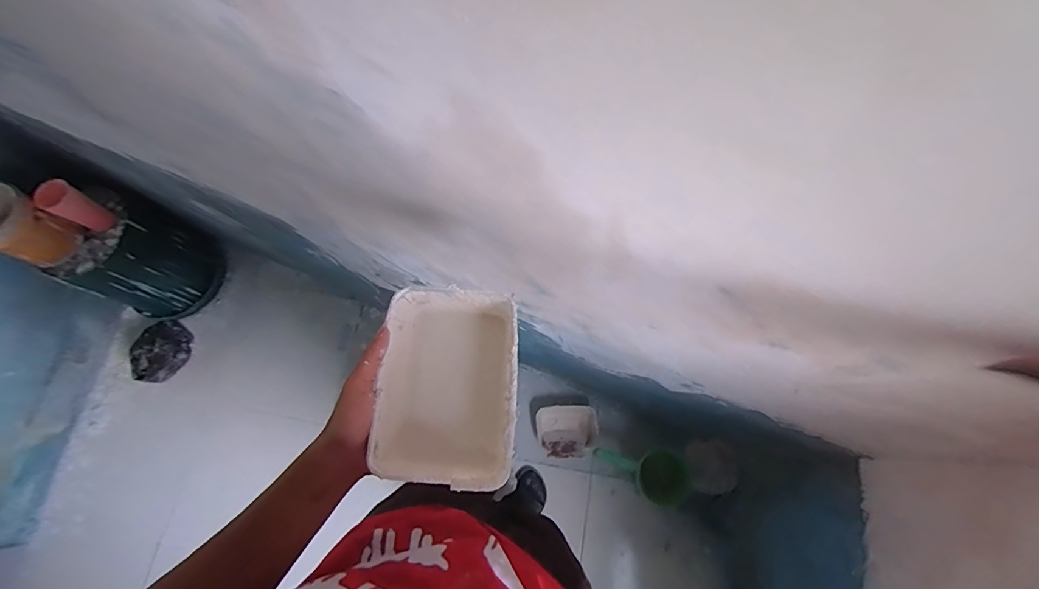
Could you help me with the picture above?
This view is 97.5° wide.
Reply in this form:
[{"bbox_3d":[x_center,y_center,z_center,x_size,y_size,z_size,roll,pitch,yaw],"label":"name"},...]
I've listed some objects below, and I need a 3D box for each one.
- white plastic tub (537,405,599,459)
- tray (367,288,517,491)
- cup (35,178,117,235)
[{"bbox_3d":[0.141,0.401,1.345,0.178,0.055,0.149,-2,72,-2],"label":"white plastic tub"},{"bbox_3d":[-0.065,0.087,0.438,0.120,0.077,0.171,3,72,0],"label":"tray"},{"bbox_3d":[-1.127,-0.217,1.176,0.072,0.173,0.082,23,73,6],"label":"cup"}]

